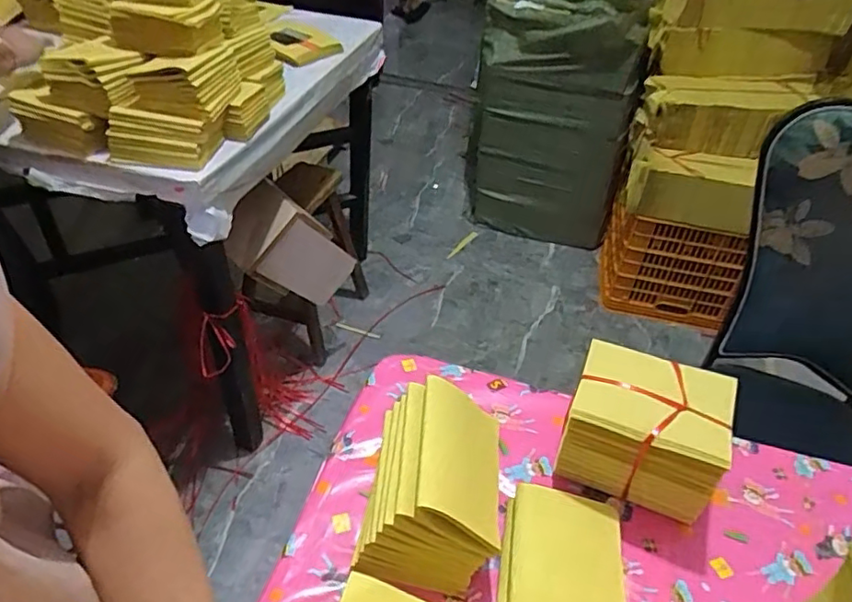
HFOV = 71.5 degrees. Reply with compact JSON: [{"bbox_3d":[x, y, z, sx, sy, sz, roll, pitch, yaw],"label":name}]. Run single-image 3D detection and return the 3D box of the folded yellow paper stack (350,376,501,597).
[{"bbox_3d":[0.010,0.189,0.636,0.133,0.120,0.176,7,41,4],"label":"folded yellow paper stack"}]

